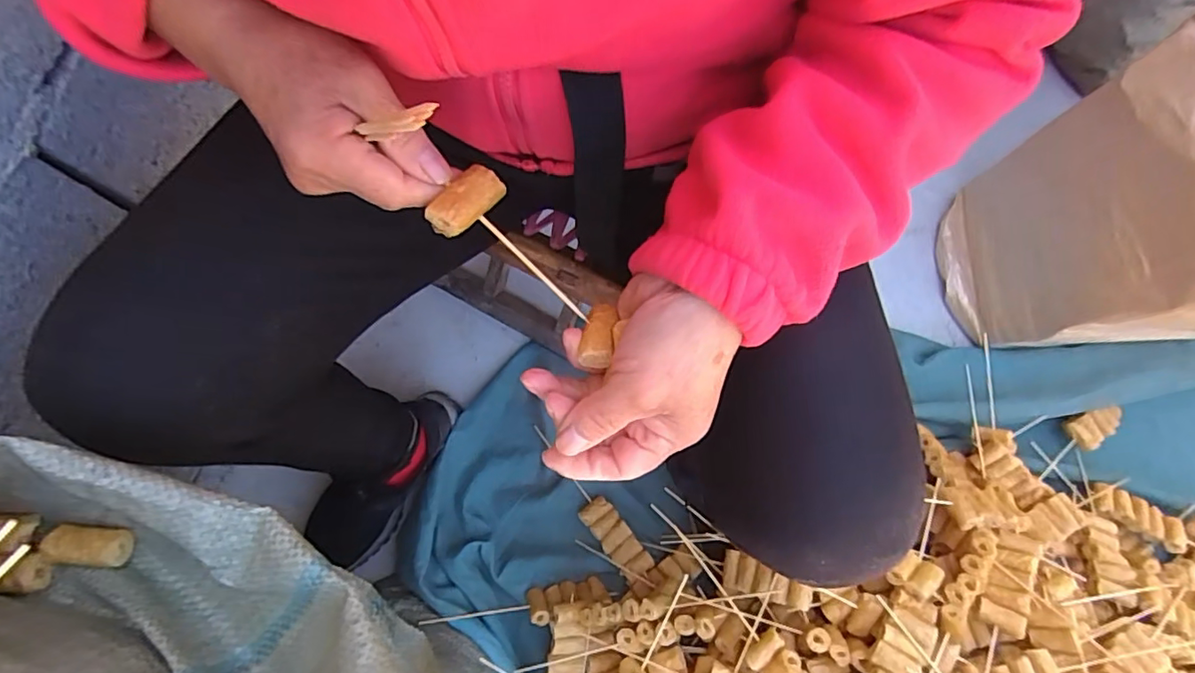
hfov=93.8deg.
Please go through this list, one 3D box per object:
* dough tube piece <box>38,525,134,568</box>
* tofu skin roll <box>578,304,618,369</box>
[{"bbox_3d":[-0.284,0.116,0.312,0.038,0.015,0.019,7,76,1],"label":"dough tube piece"},{"bbox_3d":[0.001,-0.002,0.300,0.015,0.010,0.035,9,54,1],"label":"tofu skin roll"}]

